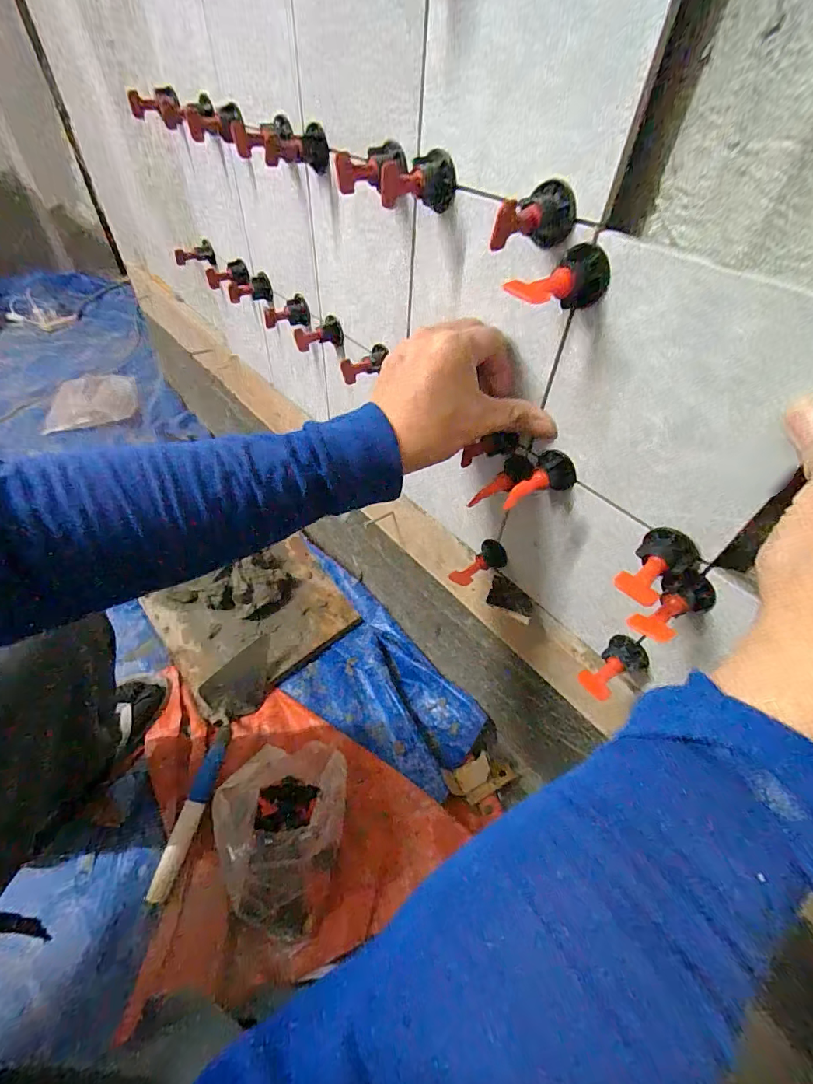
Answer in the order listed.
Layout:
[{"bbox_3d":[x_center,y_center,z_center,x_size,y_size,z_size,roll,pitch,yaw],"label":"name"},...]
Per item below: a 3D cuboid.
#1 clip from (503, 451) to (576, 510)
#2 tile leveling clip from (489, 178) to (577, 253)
[{"bbox_3d":[0.102,-0.042,0.324,0.029,0.028,0.053,35,55,23],"label":"clip"},{"bbox_3d":[0.071,-0.176,0.239,0.025,0.028,0.050,35,55,23],"label":"tile leveling clip"}]

